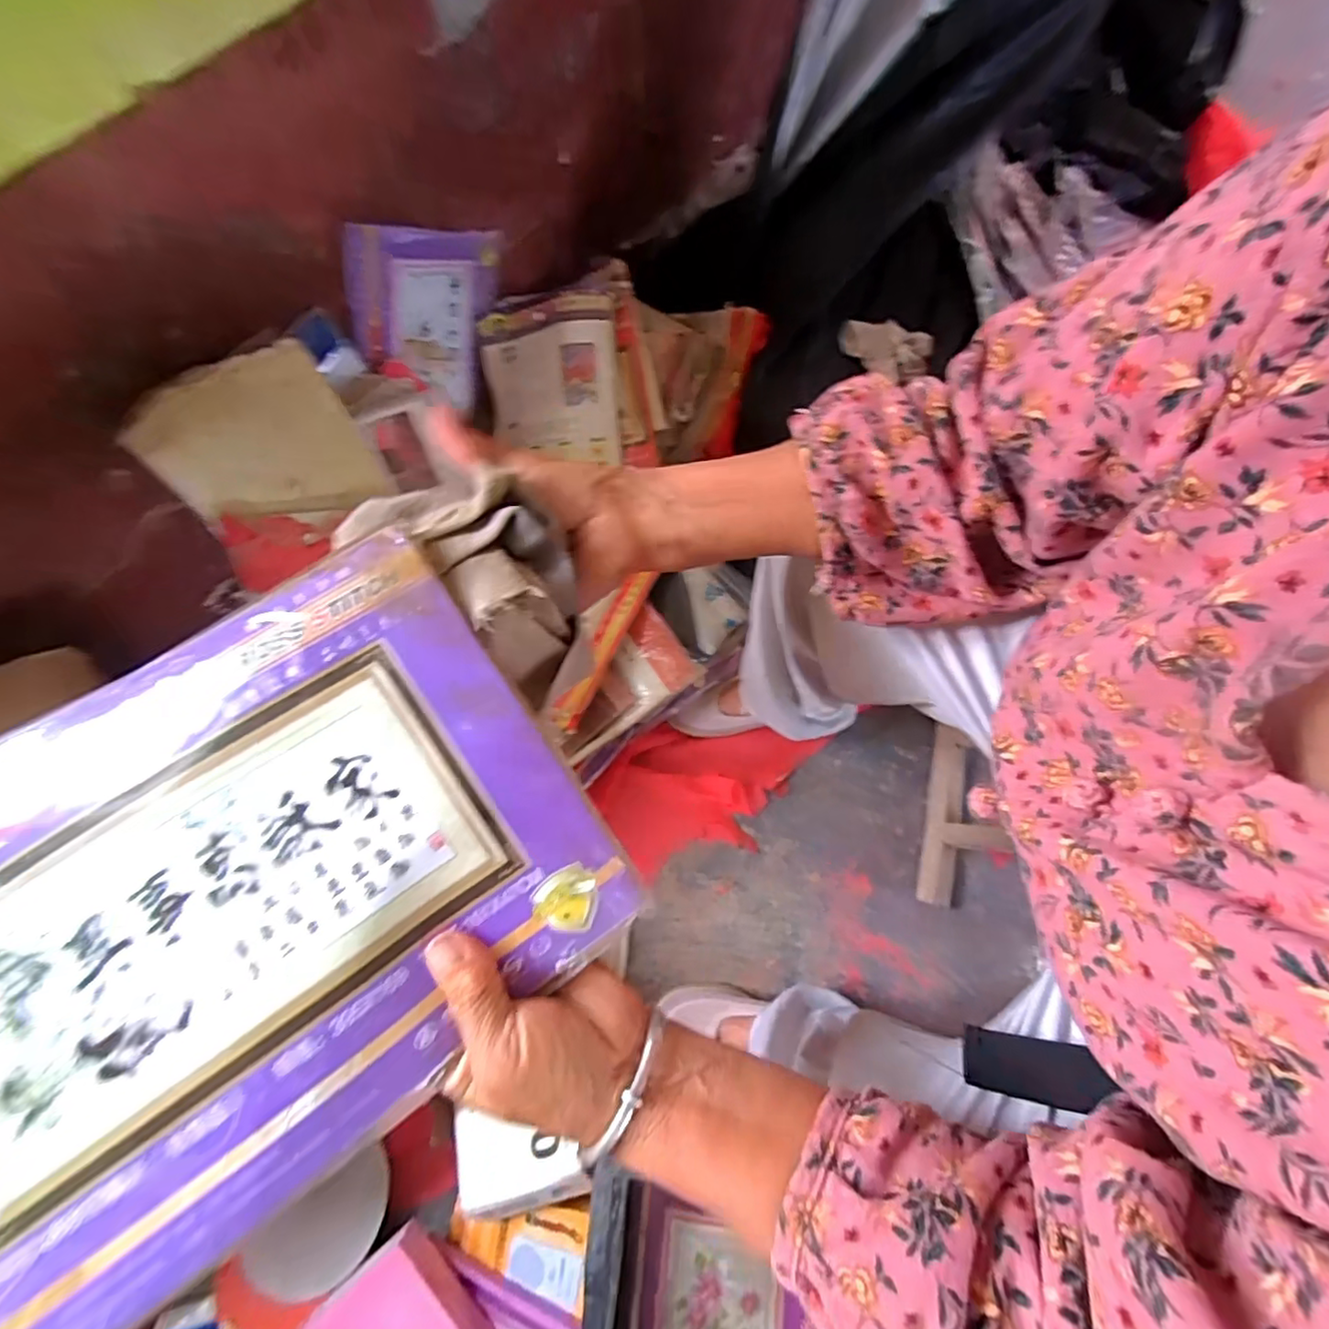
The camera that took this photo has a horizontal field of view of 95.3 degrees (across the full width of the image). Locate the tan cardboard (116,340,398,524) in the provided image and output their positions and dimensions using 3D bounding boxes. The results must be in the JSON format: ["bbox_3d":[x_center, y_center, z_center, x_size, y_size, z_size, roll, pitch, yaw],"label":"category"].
[{"bbox_3d":[-0.440,-0.229,0.664,0.201,0.181,0.036,-25,37,-2],"label":"tan cardboard"}]

